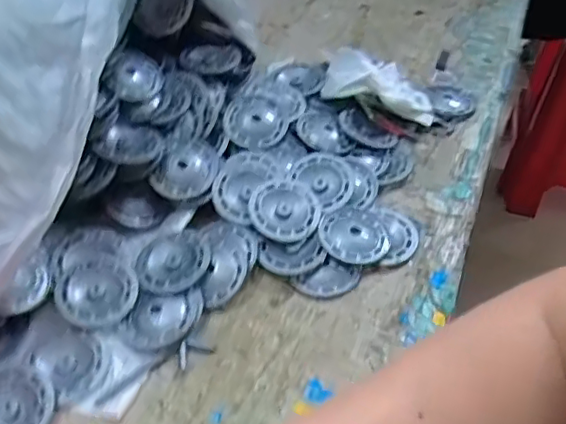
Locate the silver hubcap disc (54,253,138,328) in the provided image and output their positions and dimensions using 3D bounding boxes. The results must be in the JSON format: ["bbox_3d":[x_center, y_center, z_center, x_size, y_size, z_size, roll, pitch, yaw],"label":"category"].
[{"bbox_3d":[-0.138,0.055,0.442,0.056,0.009,0.058,-2,45,2],"label":"silver hubcap disc"}]

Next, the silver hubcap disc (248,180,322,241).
[{"bbox_3d":[0.002,-0.002,0.481,0.055,0.007,0.054,8,55,-12],"label":"silver hubcap disc"}]

